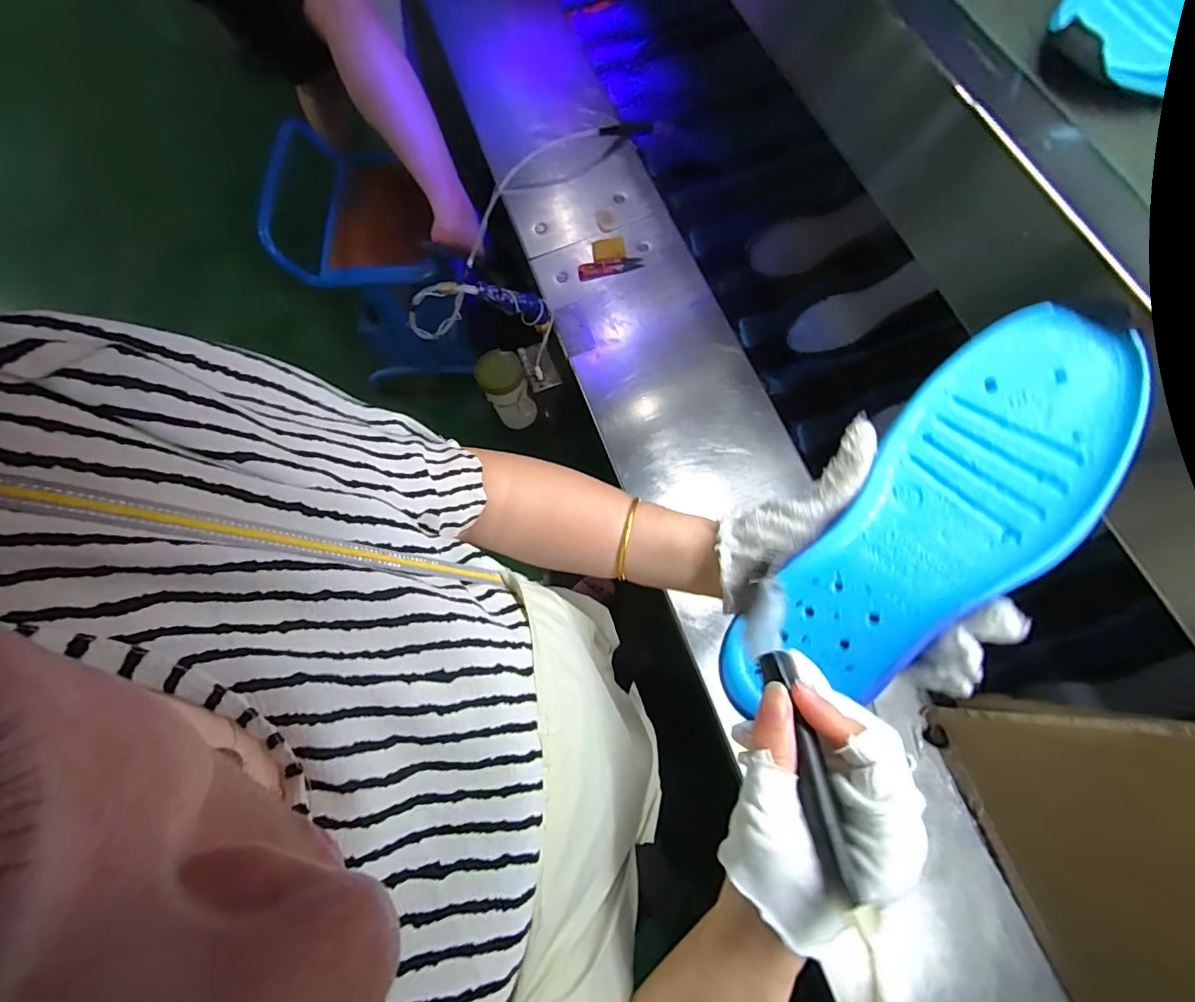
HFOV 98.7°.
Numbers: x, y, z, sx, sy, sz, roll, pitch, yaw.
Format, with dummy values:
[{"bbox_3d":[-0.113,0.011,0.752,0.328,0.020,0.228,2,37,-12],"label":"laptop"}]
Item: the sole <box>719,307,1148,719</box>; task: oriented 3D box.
[{"bbox_3d":[0.166,0.021,0.270,0.085,0.030,0.246,40,102,10],"label":"sole"}]

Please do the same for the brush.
[{"bbox_3d":[0.092,0.099,0.236,0.019,0.020,0.124,-7,54,-4],"label":"brush"}]

